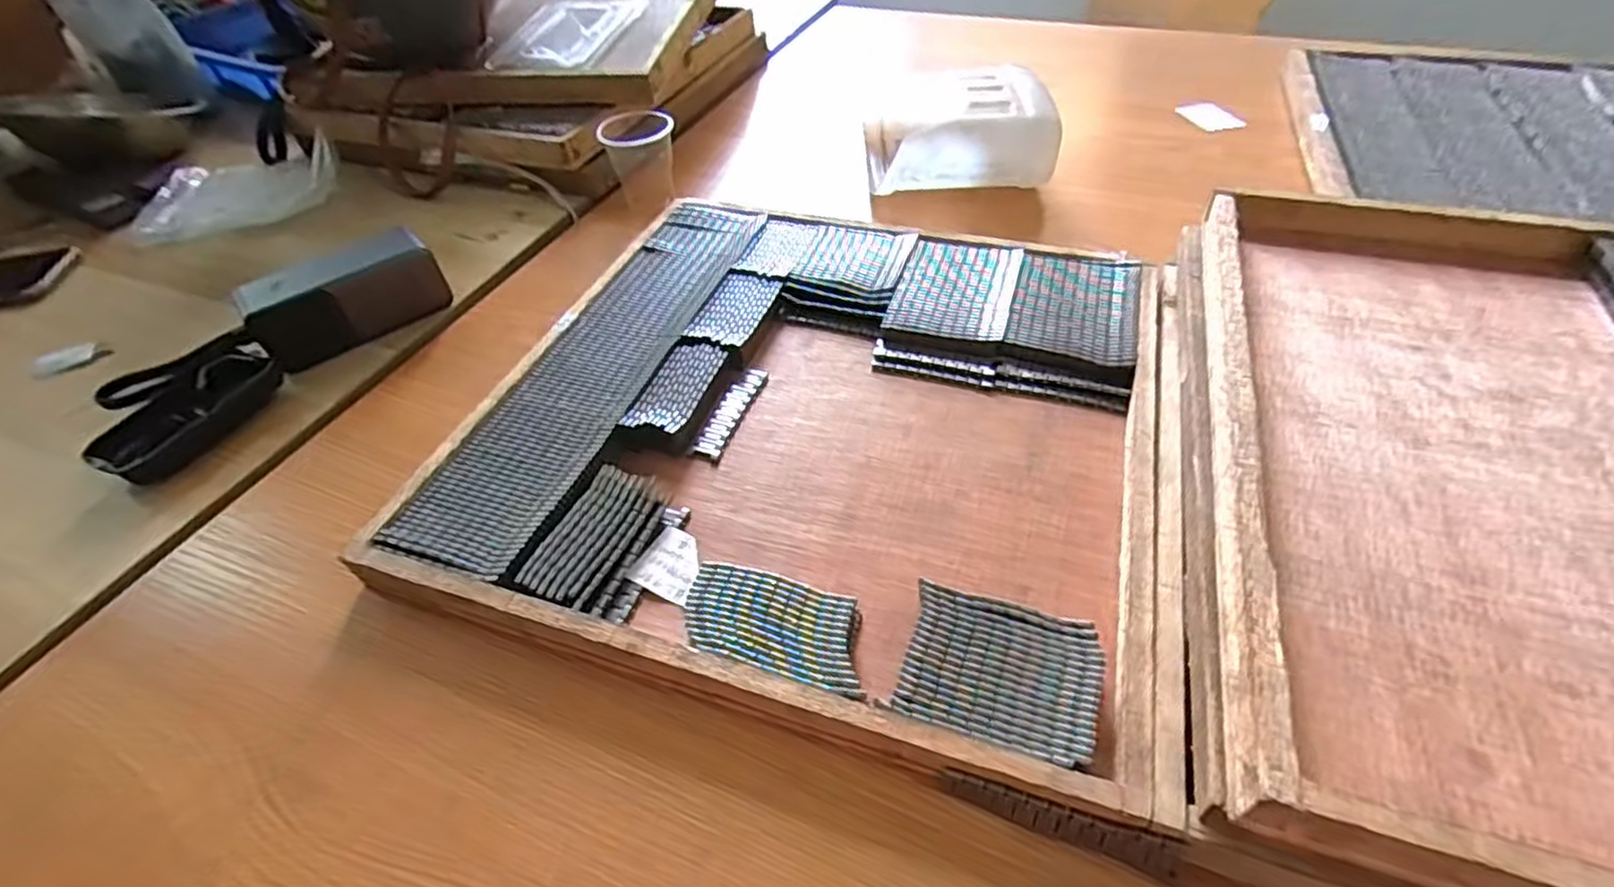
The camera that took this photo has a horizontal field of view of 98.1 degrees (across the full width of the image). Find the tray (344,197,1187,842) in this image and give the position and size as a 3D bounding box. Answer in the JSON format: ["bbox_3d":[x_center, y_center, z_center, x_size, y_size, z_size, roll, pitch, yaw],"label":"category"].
[{"bbox_3d":[0.007,-0.032,0.431,0.399,0.028,0.381,12,49,15],"label":"tray"}]

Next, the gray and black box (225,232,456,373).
[{"bbox_3d":[-0.343,-0.109,0.525,0.128,0.053,0.056,-36,54,-25],"label":"gray and black box"}]

